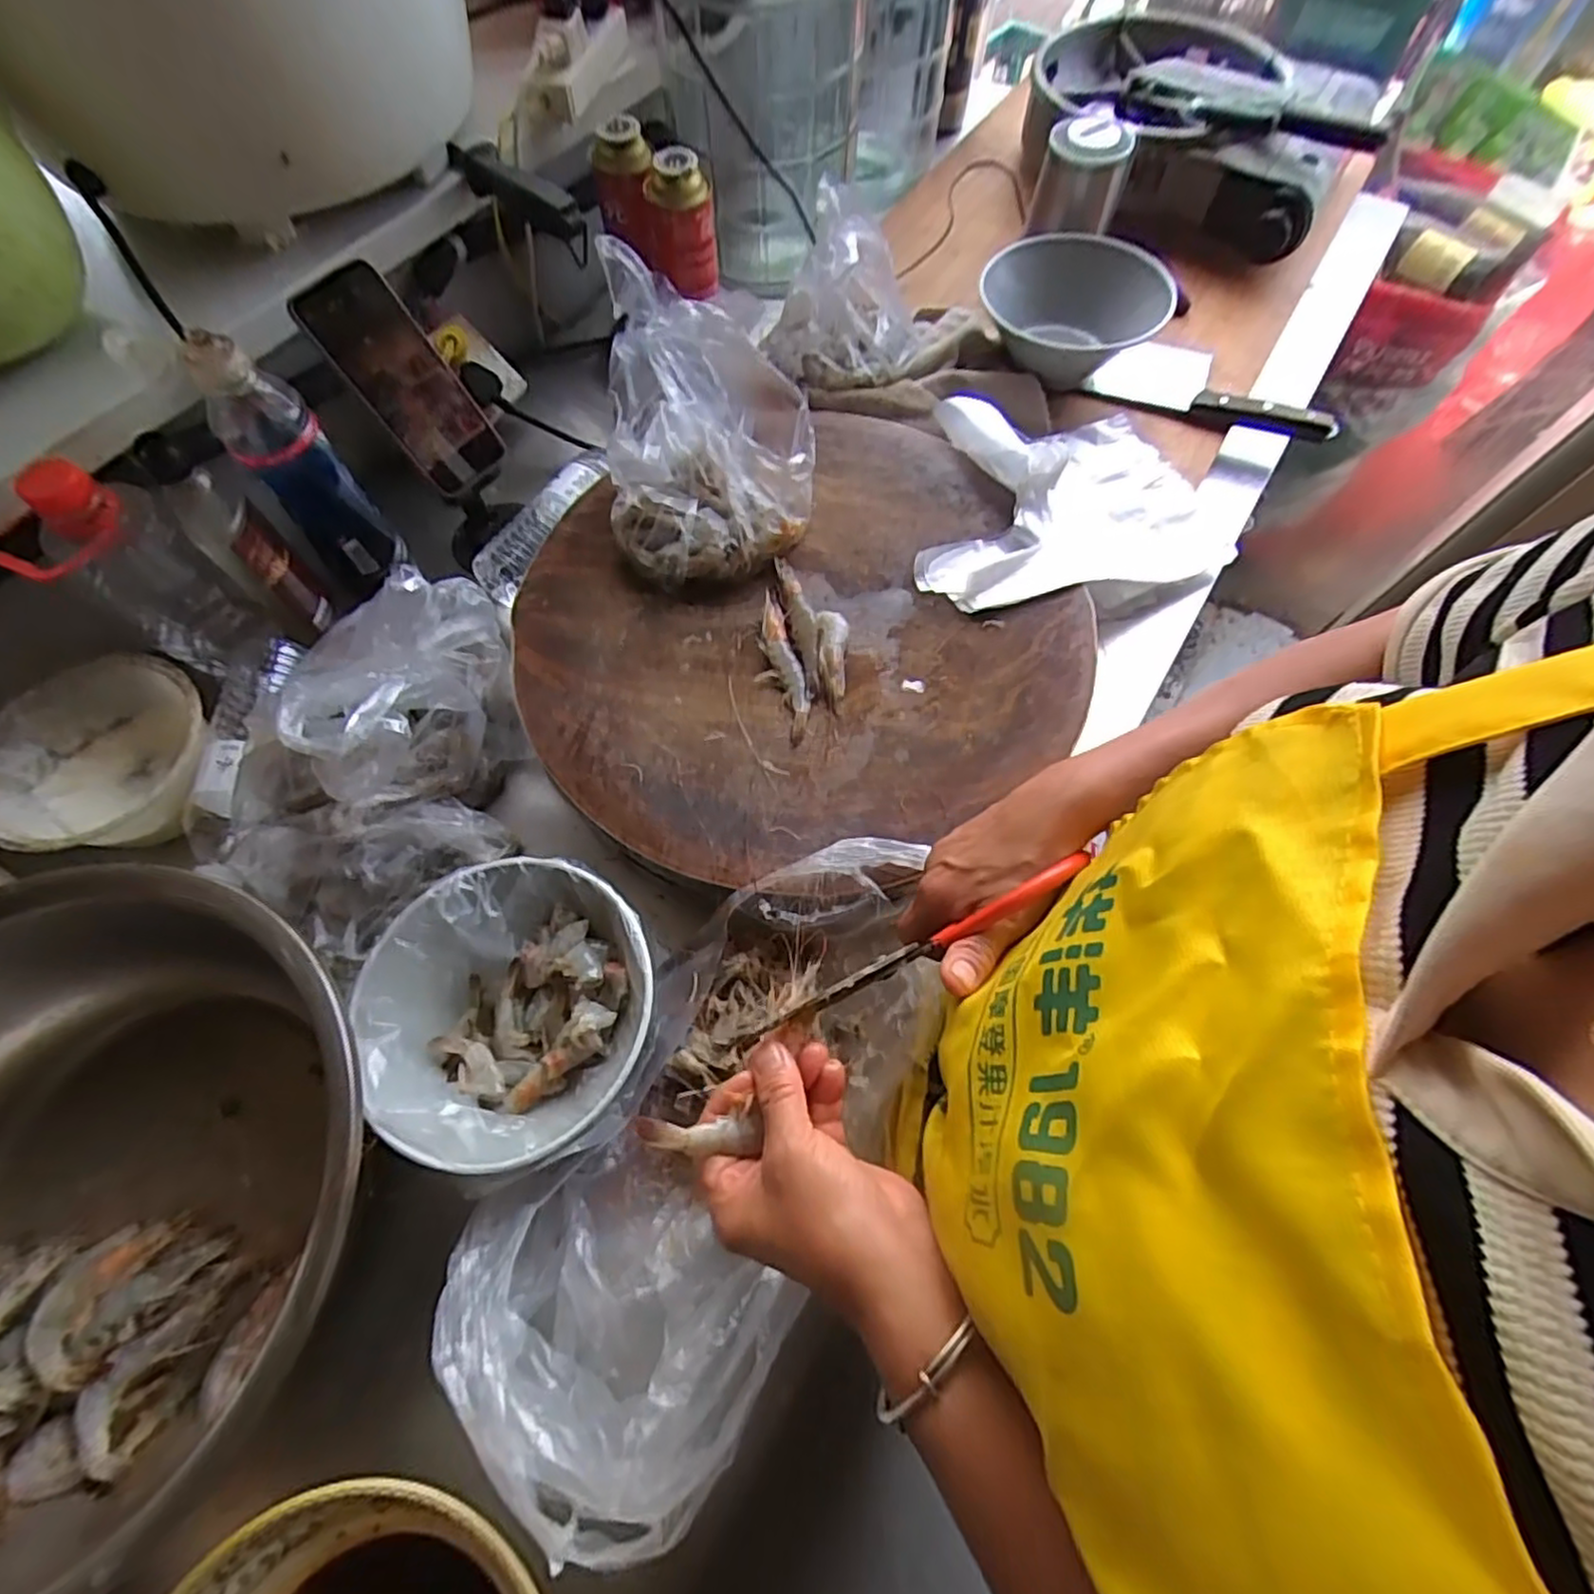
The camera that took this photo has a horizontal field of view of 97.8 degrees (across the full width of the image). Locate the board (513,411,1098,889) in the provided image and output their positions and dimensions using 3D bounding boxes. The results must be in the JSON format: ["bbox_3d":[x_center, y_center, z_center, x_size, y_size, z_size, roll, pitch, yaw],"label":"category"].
[{"bbox_3d":[0.001,-0.142,0.570,0.432,0.025,0.402,1,64,-1],"label":"board"}]

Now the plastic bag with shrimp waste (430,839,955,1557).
[{"bbox_3d":[-0.035,0.195,0.429,0.190,0.084,0.393,35,70,13],"label":"plastic bag with shrimp waste"}]

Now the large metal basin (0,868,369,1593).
[{"bbox_3d":[-0.427,0.241,0.420,0.351,0.129,0.356,0,66,-1],"label":"large metal basin"}]

